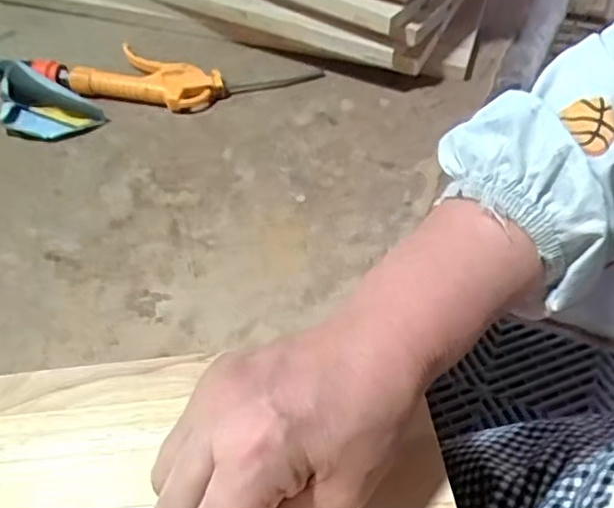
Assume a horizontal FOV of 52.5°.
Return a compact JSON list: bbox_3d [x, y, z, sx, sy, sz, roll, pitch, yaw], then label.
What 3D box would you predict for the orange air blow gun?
[{"bbox_3d":[-0.123,-0.165,0.583,0.249,0.031,0.083,9,49,10],"label":"orange air blow gun"}]

